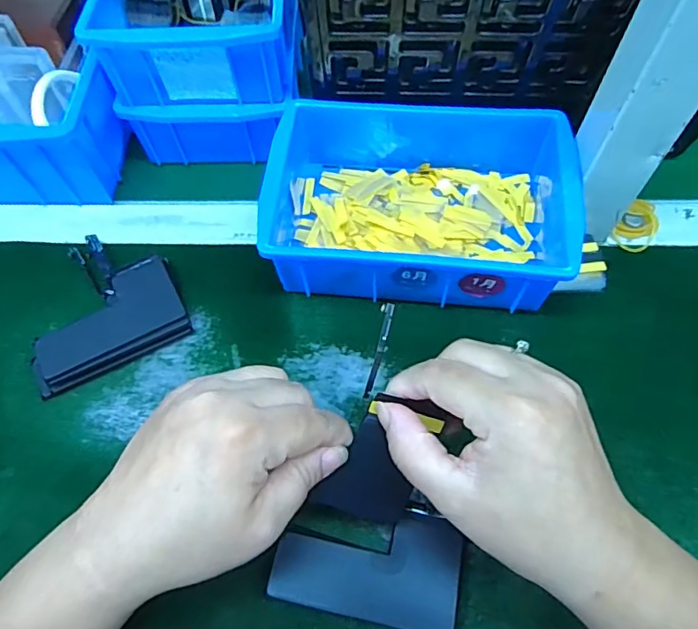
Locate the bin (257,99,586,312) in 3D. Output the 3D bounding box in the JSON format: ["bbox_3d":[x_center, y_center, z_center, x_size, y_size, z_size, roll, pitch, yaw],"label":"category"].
[{"bbox_3d":[0.048,-0.080,0.378,0.197,0.074,0.141,6,60,4],"label":"bin"}]

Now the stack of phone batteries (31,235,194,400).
[{"bbox_3d":[-0.173,-0.010,0.369,0.102,0.020,0.103,-23,63,-12],"label":"stack of phone batteries"}]

